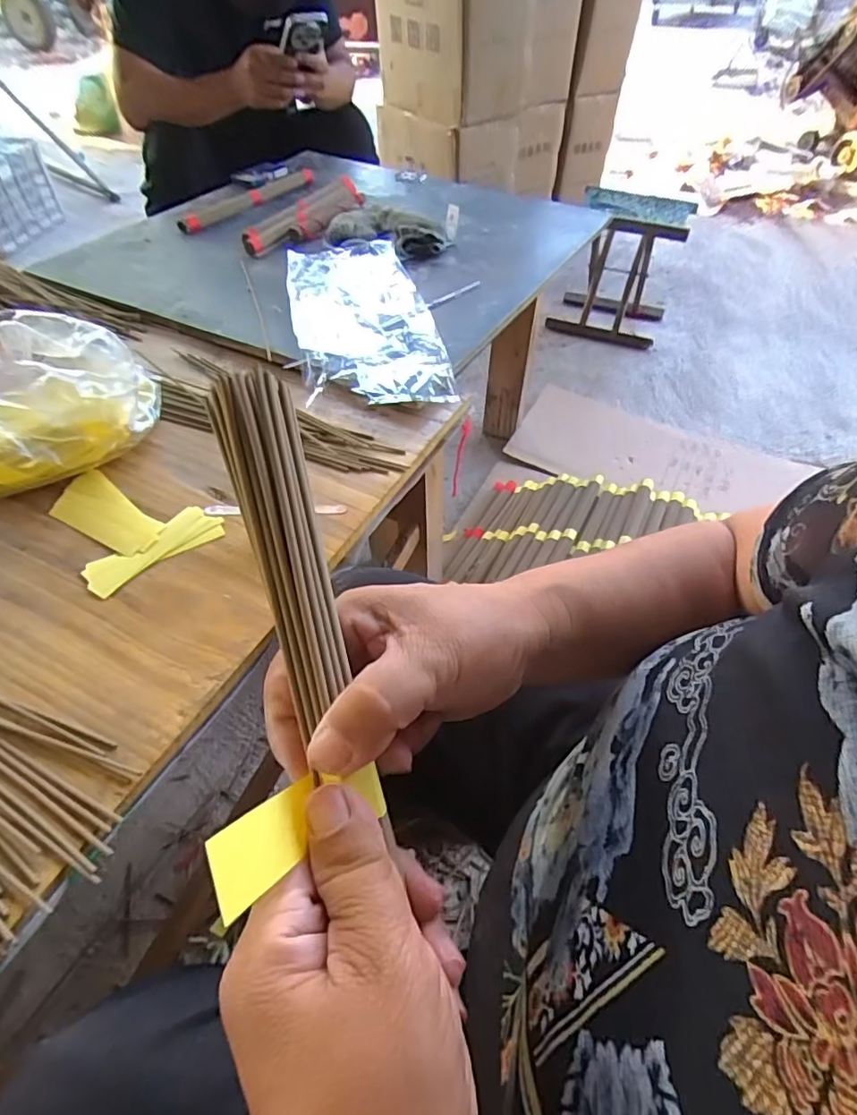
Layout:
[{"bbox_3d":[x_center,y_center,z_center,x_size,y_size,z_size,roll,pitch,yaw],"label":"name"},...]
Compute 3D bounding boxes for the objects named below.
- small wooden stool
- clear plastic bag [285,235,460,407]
[{"bbox_3d":[0.512,-0.778,1.490,0.287,0.315,0.297,20,52,15],"label":"small wooden stool"},{"bbox_3d":[-0.089,-0.323,0.710,0.169,0.020,0.376,-9,50,-8],"label":"clear plastic bag"}]

